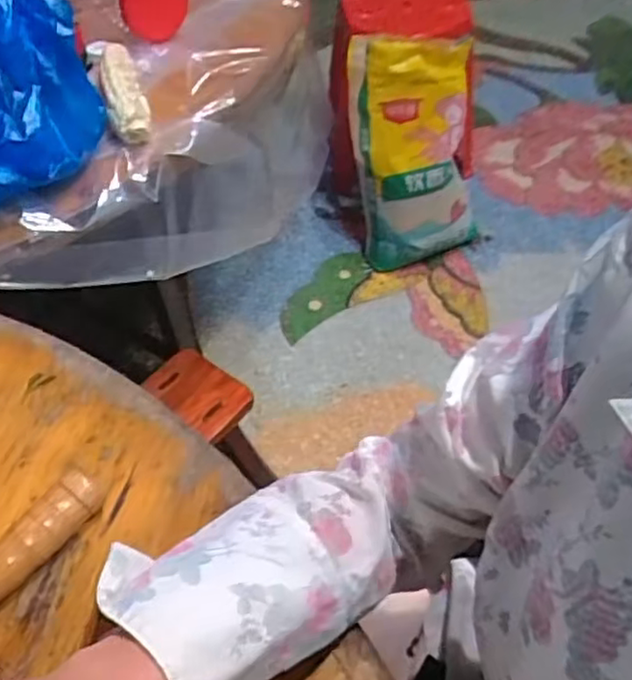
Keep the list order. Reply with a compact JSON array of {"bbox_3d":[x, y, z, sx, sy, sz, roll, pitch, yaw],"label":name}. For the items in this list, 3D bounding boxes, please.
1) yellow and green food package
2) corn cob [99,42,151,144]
[{"bbox_3d":[0.231,-0.410,1.502,0.260,0.491,0.121,-17,33,-11],"label":"yellow and green food package"},{"bbox_3d":[-0.214,-0.275,0.756,0.041,0.042,0.134,-16,53,-10],"label":"corn cob"}]

